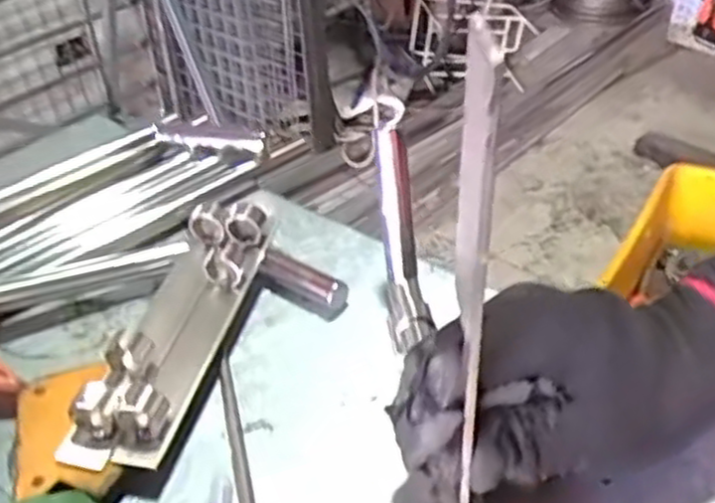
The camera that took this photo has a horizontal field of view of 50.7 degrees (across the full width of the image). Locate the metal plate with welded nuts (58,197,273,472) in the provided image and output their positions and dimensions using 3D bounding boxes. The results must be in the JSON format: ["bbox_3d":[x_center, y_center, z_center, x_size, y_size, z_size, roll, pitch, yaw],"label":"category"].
[{"bbox_3d":[-0.098,0.037,0.422,0.068,0.039,0.186,3,39,9],"label":"metal plate with welded nuts"}]

